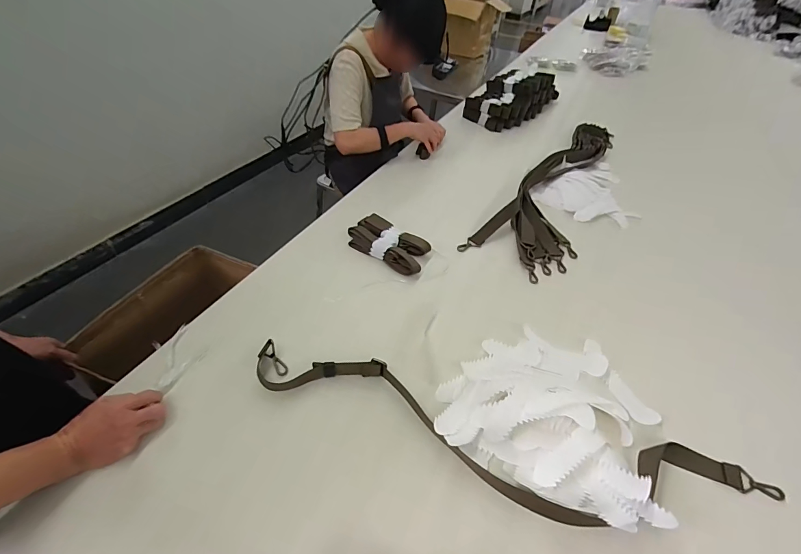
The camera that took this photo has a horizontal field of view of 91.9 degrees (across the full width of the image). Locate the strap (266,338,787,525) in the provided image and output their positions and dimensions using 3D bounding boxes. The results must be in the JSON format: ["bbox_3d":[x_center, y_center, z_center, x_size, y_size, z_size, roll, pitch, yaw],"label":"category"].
[{"bbox_3d":[0.150,0.252,0.589,0.833,0.034,0.164,12,43,9],"label":"strap"}]

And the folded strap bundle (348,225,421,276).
[{"bbox_3d":[-0.043,-0.060,0.902,0.197,0.038,0.062,28,47,24],"label":"folded strap bundle"}]

